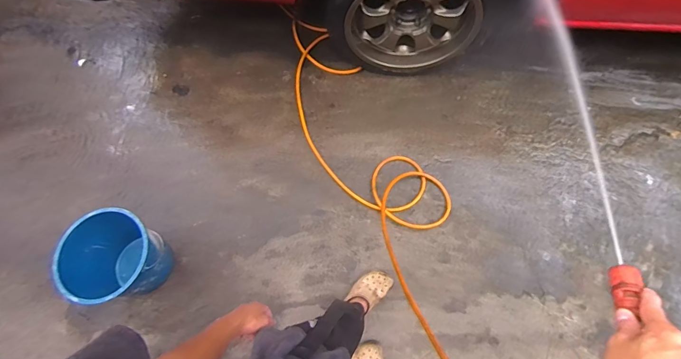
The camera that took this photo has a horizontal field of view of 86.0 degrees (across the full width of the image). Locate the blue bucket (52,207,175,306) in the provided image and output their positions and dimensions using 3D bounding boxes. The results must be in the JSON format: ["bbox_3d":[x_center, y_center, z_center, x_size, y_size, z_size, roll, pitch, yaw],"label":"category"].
[{"bbox_3d":[-0.783,0.287,1.295,0.296,0.277,0.301,-2,71,5],"label":"blue bucket"}]

